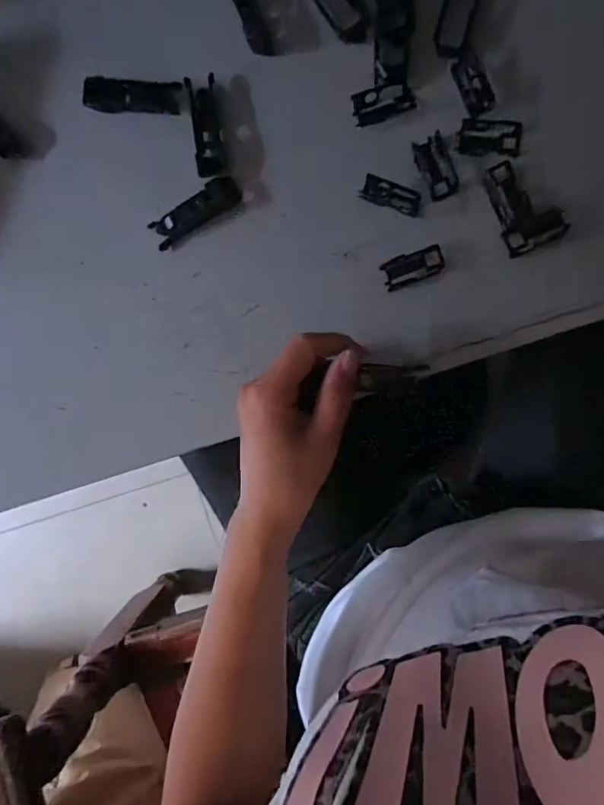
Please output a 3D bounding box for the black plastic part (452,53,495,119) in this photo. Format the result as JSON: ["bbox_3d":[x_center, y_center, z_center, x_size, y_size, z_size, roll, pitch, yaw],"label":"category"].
[{"bbox_3d":[0.110,-0.204,0.325,0.017,0.005,0.038,-24,90,7],"label":"black plastic part"}]

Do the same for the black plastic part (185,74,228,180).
[{"bbox_3d":[-0.065,-0.186,0.342,0.019,0.004,0.065,-6,93,7],"label":"black plastic part"}]

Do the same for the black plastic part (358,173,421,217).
[{"bbox_3d":[0.058,-0.134,0.333,0.040,0.017,0.014,23,95,5],"label":"black plastic part"}]

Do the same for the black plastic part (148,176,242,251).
[{"bbox_3d":[-0.073,-0.131,0.348,0.066,0.009,0.020,-29,90,7],"label":"black plastic part"}]

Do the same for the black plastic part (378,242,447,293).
[{"bbox_3d":[0.075,-0.090,0.339,0.043,0.018,0.019,-21,91,7],"label":"black plastic part"}]

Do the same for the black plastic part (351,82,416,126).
[{"bbox_3d":[0.053,-0.198,0.332,0.039,0.004,0.021,-16,91,7],"label":"black plastic part"}]

